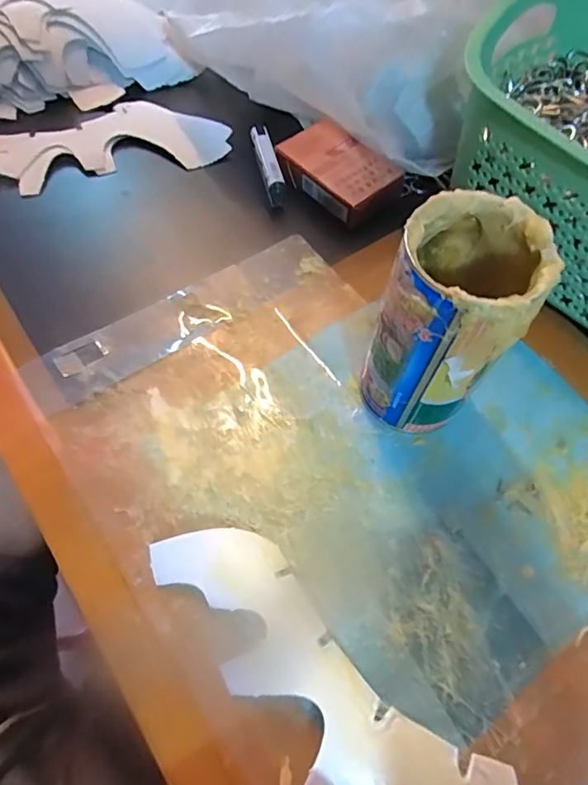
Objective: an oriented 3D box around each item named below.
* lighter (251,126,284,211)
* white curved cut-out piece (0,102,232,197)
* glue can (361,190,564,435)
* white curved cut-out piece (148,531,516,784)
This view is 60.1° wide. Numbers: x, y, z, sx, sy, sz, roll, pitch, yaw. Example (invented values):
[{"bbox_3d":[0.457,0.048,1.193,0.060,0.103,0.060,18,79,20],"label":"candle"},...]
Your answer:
[{"bbox_3d":[-0.020,-0.178,0.400,0.014,0.021,0.068,-11,62,-8],"label":"lighter"},{"bbox_3d":[-0.176,-0.196,0.412,0.235,0.015,0.085,-16,63,-11],"label":"white curved cut-out piece"},{"bbox_3d":[0.078,-0.032,0.267,0.062,0.124,0.066,1,61,-2],"label":"glue can"},{"bbox_3d":[0.026,0.146,0.226,0.072,0.010,0.228,-34,68,-17],"label":"white curved cut-out piece"}]

